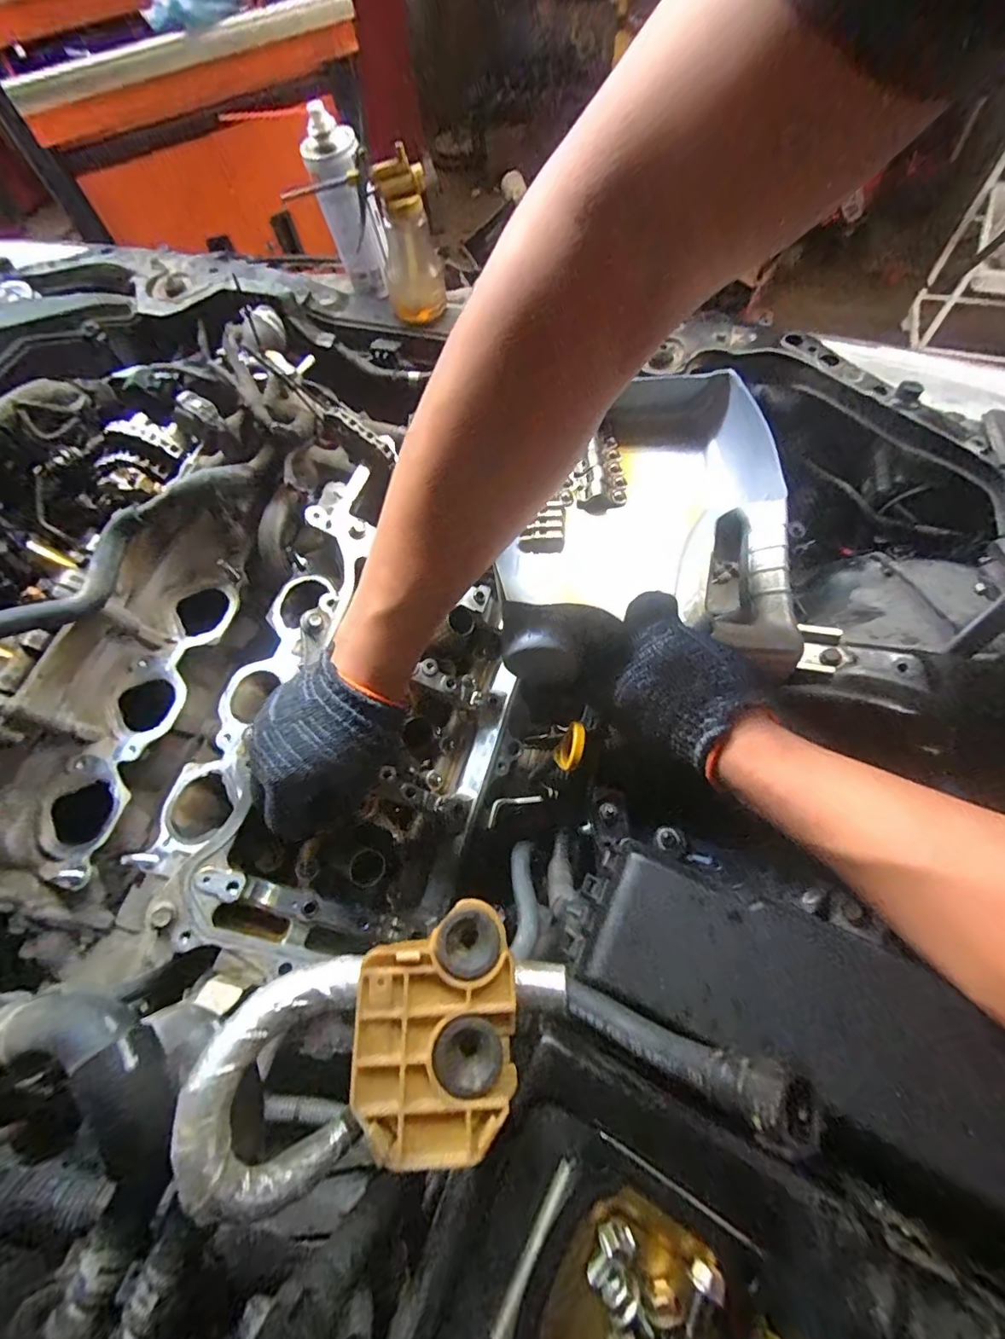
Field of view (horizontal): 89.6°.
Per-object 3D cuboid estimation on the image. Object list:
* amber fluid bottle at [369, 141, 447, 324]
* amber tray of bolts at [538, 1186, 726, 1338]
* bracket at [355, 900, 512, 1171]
[{"bbox_3d":[-0.107,-0.483,0.589,0.062,0.160,0.048,-23,66,-8],"label":"amber fluid bottle"},{"bbox_3d":[0.041,0.215,0.161,0.048,0.012,0.063,25,69,14],"label":"amber tray of bolts"},{"bbox_3d":[-0.025,0.140,0.201,0.058,0.018,0.084,-1,65,3],"label":"bracket"}]

